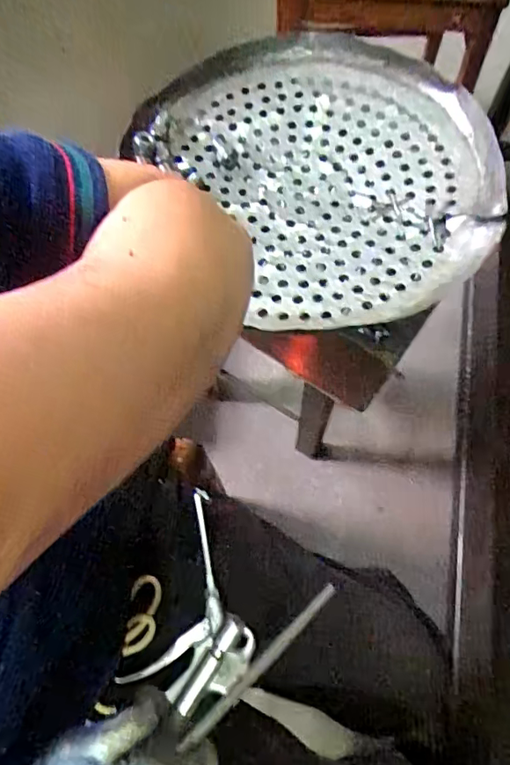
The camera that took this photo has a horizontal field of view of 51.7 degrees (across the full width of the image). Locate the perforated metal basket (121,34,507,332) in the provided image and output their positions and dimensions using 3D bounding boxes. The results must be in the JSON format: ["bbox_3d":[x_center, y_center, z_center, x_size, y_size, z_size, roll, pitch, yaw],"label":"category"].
[{"bbox_3d":[0.056,-0.221,0.544,0.357,0.064,0.345,0,67,0],"label":"perforated metal basket"}]

